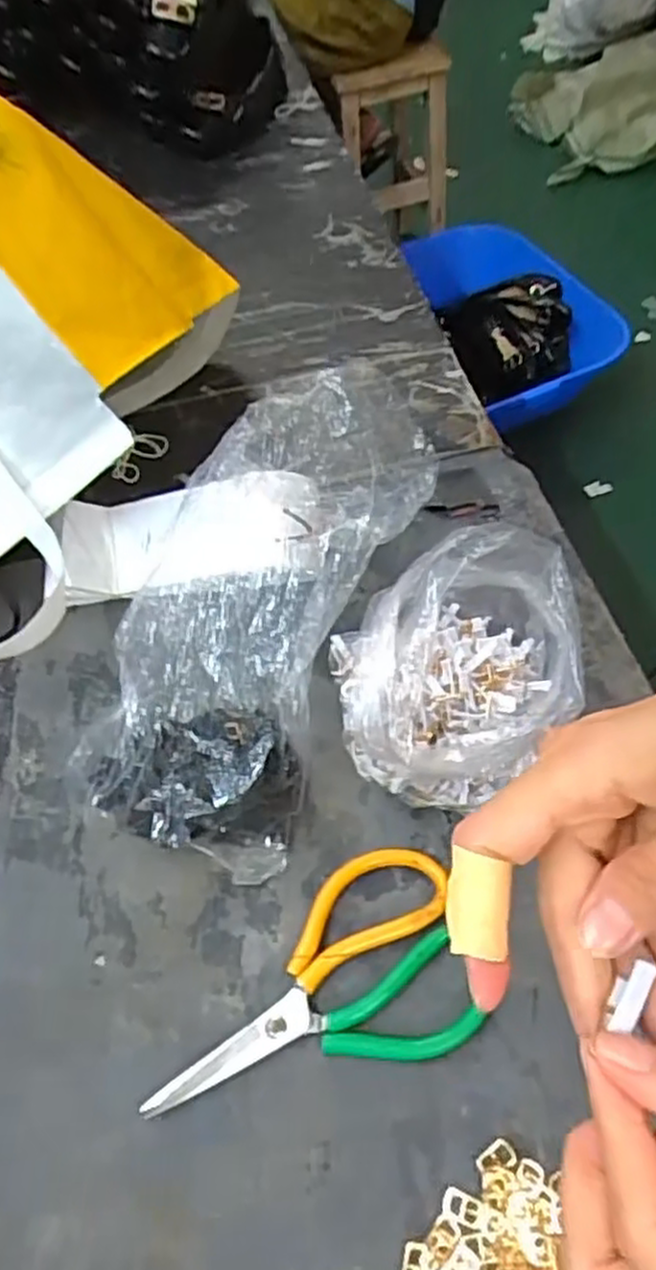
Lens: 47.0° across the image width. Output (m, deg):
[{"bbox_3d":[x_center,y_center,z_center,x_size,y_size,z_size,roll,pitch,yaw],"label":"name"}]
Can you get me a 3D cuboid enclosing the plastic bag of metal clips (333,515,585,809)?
[{"bbox_3d":[0.075,0.028,0.448,0.141,0.121,0.132,-5,56,2],"label":"plastic bag of metal clips"}]

